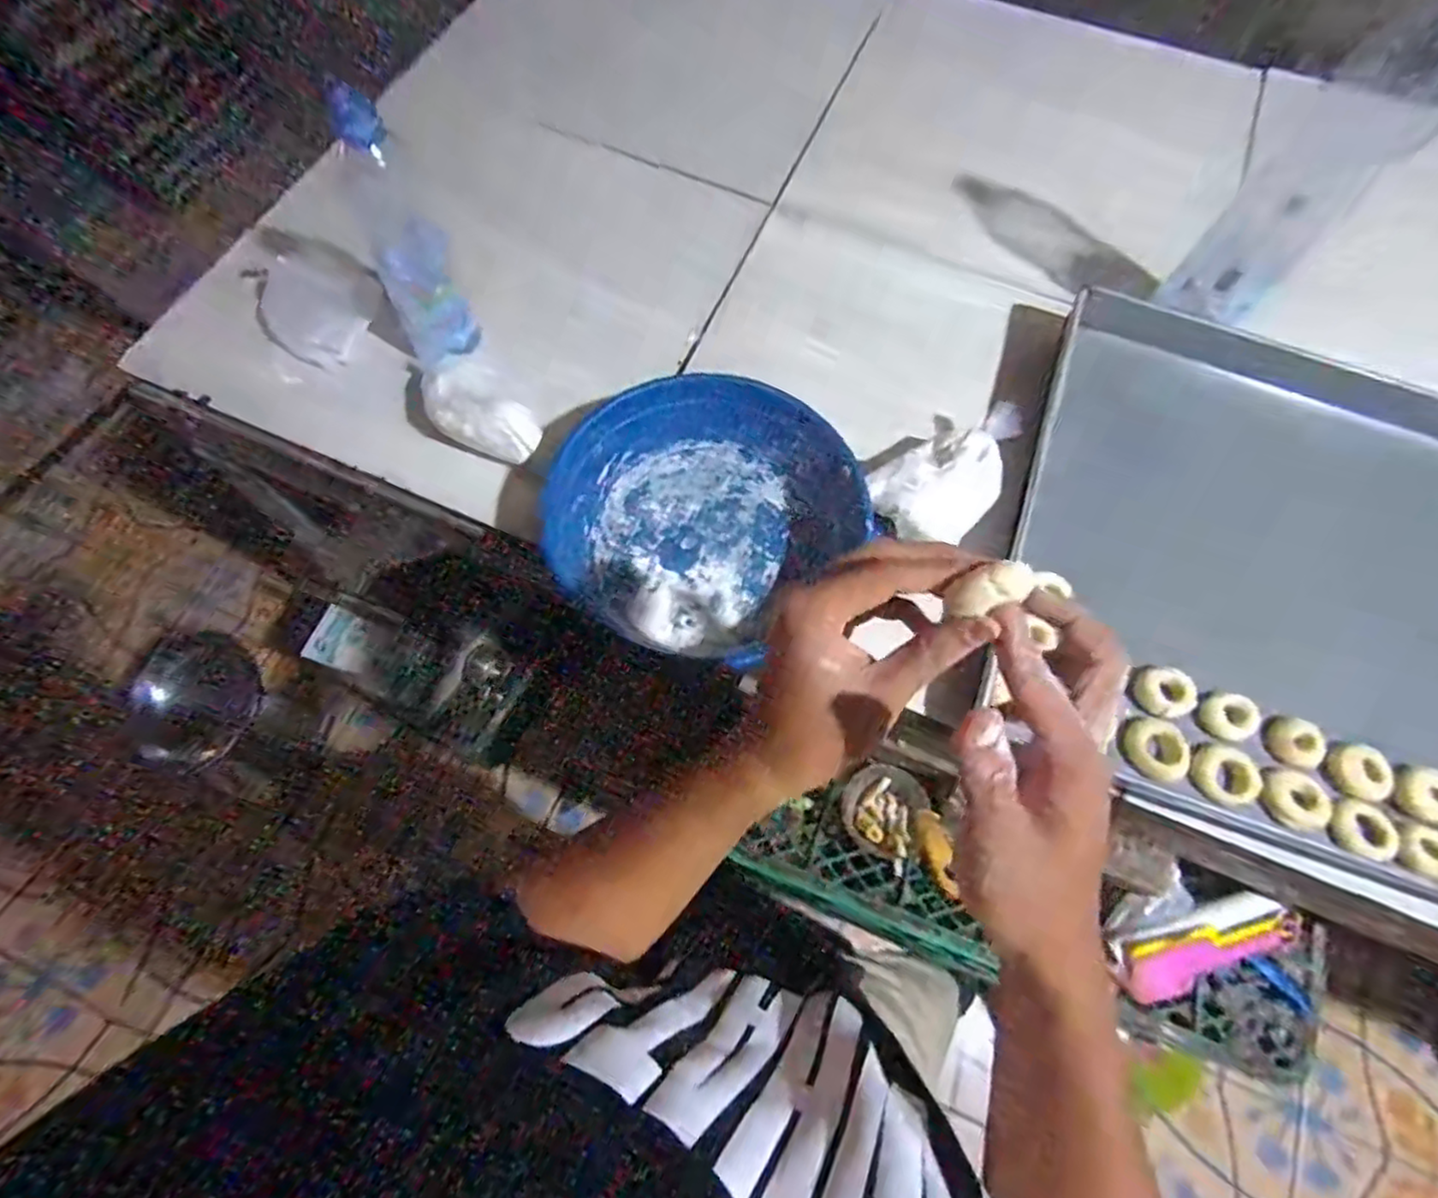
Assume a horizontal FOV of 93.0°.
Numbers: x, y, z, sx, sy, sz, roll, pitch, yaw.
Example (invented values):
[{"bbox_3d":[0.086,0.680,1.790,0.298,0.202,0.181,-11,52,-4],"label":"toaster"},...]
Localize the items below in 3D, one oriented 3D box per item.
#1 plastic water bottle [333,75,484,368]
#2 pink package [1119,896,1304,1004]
[{"bbox_3d":[-0.266,-0.298,0.570,0.065,0.221,0.054,-27,71,-10],"label":"plastic water bottle"},{"bbox_3d":[0.471,0.334,0.659,0.193,0.039,0.067,-15,70,-6],"label":"pink package"}]

